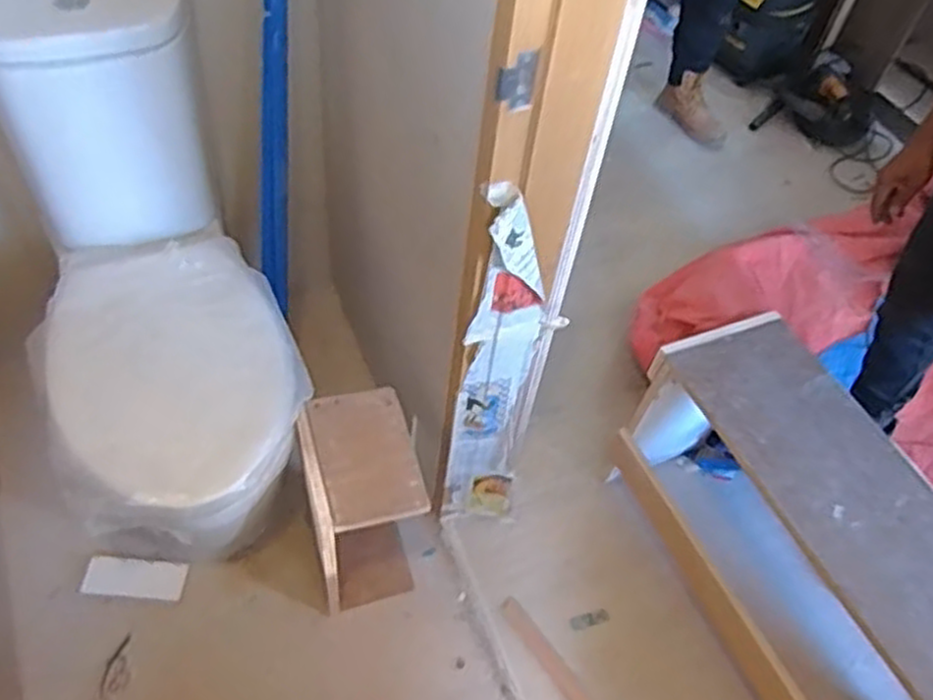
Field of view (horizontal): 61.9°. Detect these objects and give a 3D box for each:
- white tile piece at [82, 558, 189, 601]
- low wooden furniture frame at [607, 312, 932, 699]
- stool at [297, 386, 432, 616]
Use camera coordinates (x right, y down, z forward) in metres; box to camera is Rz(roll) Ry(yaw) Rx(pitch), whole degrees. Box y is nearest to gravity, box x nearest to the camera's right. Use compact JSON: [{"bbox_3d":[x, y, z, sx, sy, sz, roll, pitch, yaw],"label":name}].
[{"bbox_3d":[-0.615,0.425,1.441,0.177,0.014,0.067,6,76,-4],"label":"white tile piece"},{"bbox_3d":[0.549,0.326,1.349,0.291,0.453,0.670,-16,55,-19],"label":"low wooden furniture frame"},{"bbox_3d":[-0.185,0.276,1.380,0.173,0.387,0.226,-11,53,-15],"label":"stool"}]

